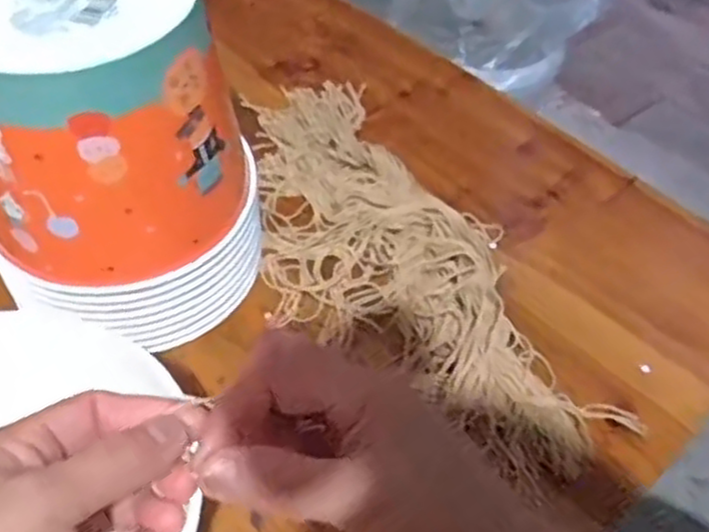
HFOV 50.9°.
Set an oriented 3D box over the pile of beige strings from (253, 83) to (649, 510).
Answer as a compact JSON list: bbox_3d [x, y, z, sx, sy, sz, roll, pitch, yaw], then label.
[{"bbox_3d":[0.022,-0.012,0.503,0.152,0.031,0.361,-26,58,-22],"label":"pile of beige strings"}]

